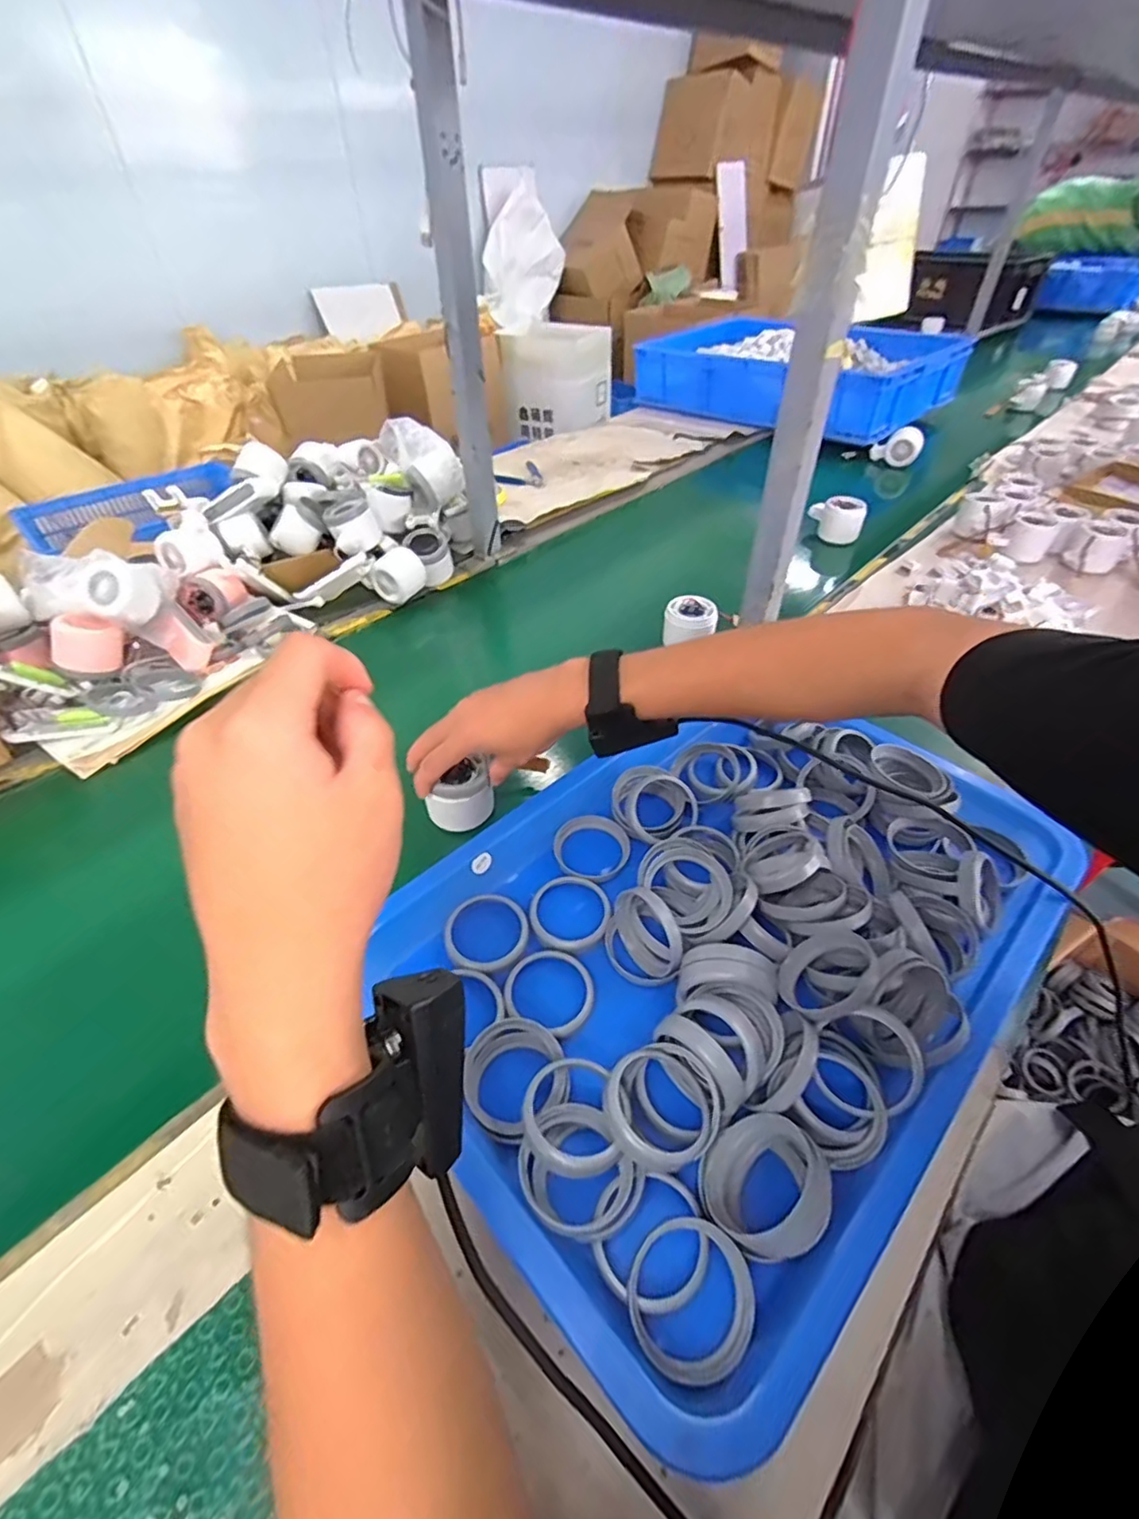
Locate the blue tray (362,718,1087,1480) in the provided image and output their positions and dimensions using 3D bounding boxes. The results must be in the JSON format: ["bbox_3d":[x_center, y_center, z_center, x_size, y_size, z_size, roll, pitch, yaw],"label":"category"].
[{"bbox_3d":[0.105,0.102,0.422,0.443,0.057,0.334,-35,52,-30],"label":"blue tray"}]

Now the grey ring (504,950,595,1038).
[{"bbox_3d":[-0.011,0.149,0.399,0.056,0.006,0.054,-1,43,1],"label":"grey ring"}]

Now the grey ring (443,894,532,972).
[{"bbox_3d":[-0.057,0.120,0.427,0.055,0.007,0.059,-1,43,1],"label":"grey ring"}]

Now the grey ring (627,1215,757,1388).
[{"bbox_3d":[0.058,0.253,0.288,0.057,0.006,0.059,-1,43,1],"label":"grey ring"}]

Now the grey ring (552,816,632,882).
[{"bbox_3d":[0.016,0.071,0.484,0.060,0.013,0.060,-1,43,1],"label":"grey ring"}]

